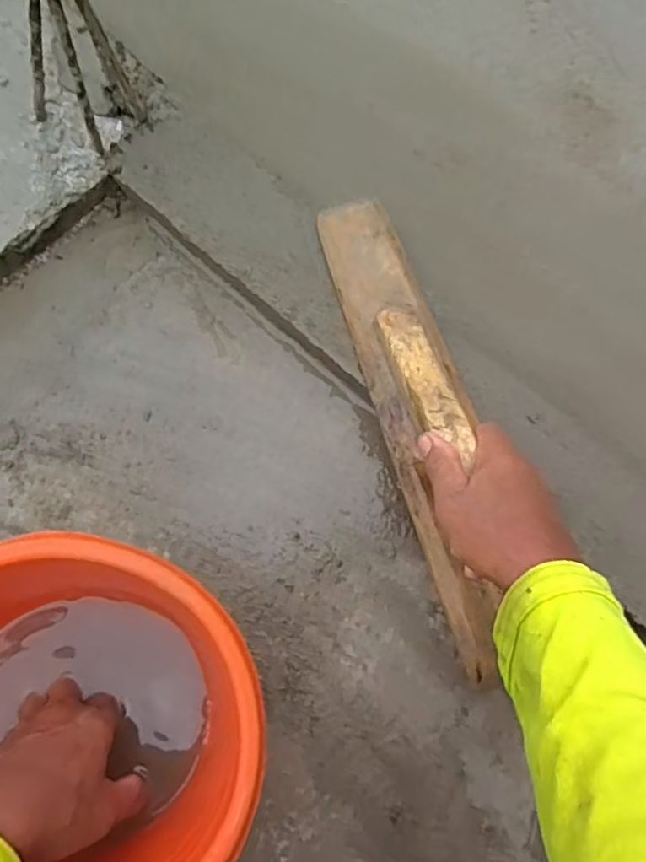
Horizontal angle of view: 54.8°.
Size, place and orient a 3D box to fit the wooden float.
[{"bbox_3d":[0.077,-0.014,0.465,0.073,0.056,0.382,-13,75,-2],"label":"wooden float"}]

